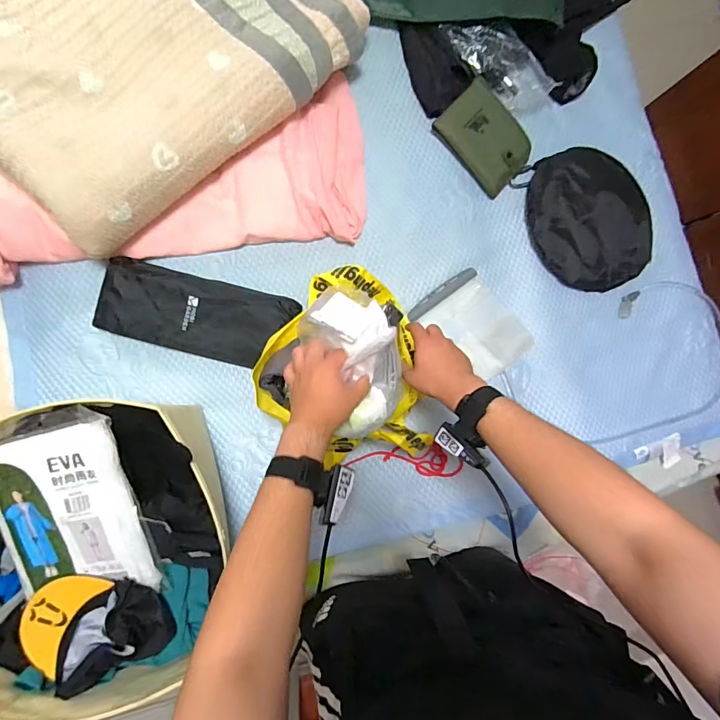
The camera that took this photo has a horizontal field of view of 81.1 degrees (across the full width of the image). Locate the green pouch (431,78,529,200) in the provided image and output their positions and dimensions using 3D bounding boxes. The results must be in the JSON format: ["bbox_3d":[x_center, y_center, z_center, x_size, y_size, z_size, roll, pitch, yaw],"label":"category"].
[{"bbox_3d":[0.250,-0.436,0.823,0.183,0.044,0.134,44,83,-4],"label":"green pouch"}]

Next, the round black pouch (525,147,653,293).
[{"bbox_3d":[0.473,-0.290,0.855,0.275,0.032,0.286,0,87,-8],"label":"round black pouch"}]

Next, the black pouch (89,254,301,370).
[{"bbox_3d":[-0.281,-0.077,0.734,0.315,0.049,0.135,14,86,-7],"label":"black pouch"}]

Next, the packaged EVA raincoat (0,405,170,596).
[{"bbox_3d":[-0.375,0.195,0.537,0.177,0.048,0.254,-15,90,-9],"label":"packaged EVA raincoat"}]

